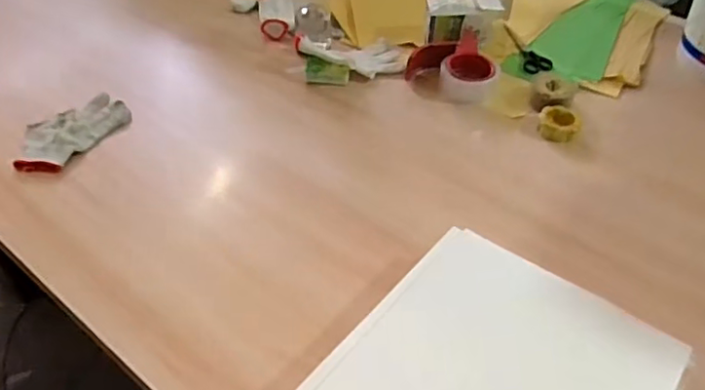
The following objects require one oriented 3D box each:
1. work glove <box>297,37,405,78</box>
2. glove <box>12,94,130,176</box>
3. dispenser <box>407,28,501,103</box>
[{"bbox_3d":[-0.002,-0.250,1.065,0.204,0.026,0.095,0,43,-29],"label":"work glove"},{"bbox_3d":[-0.439,-0.097,0.929,0.104,0.018,0.186,29,53,25],"label":"glove"},{"bbox_3d":[0.184,-0.217,1.030,0.138,0.055,0.142,-28,52,-23],"label":"dispenser"}]

